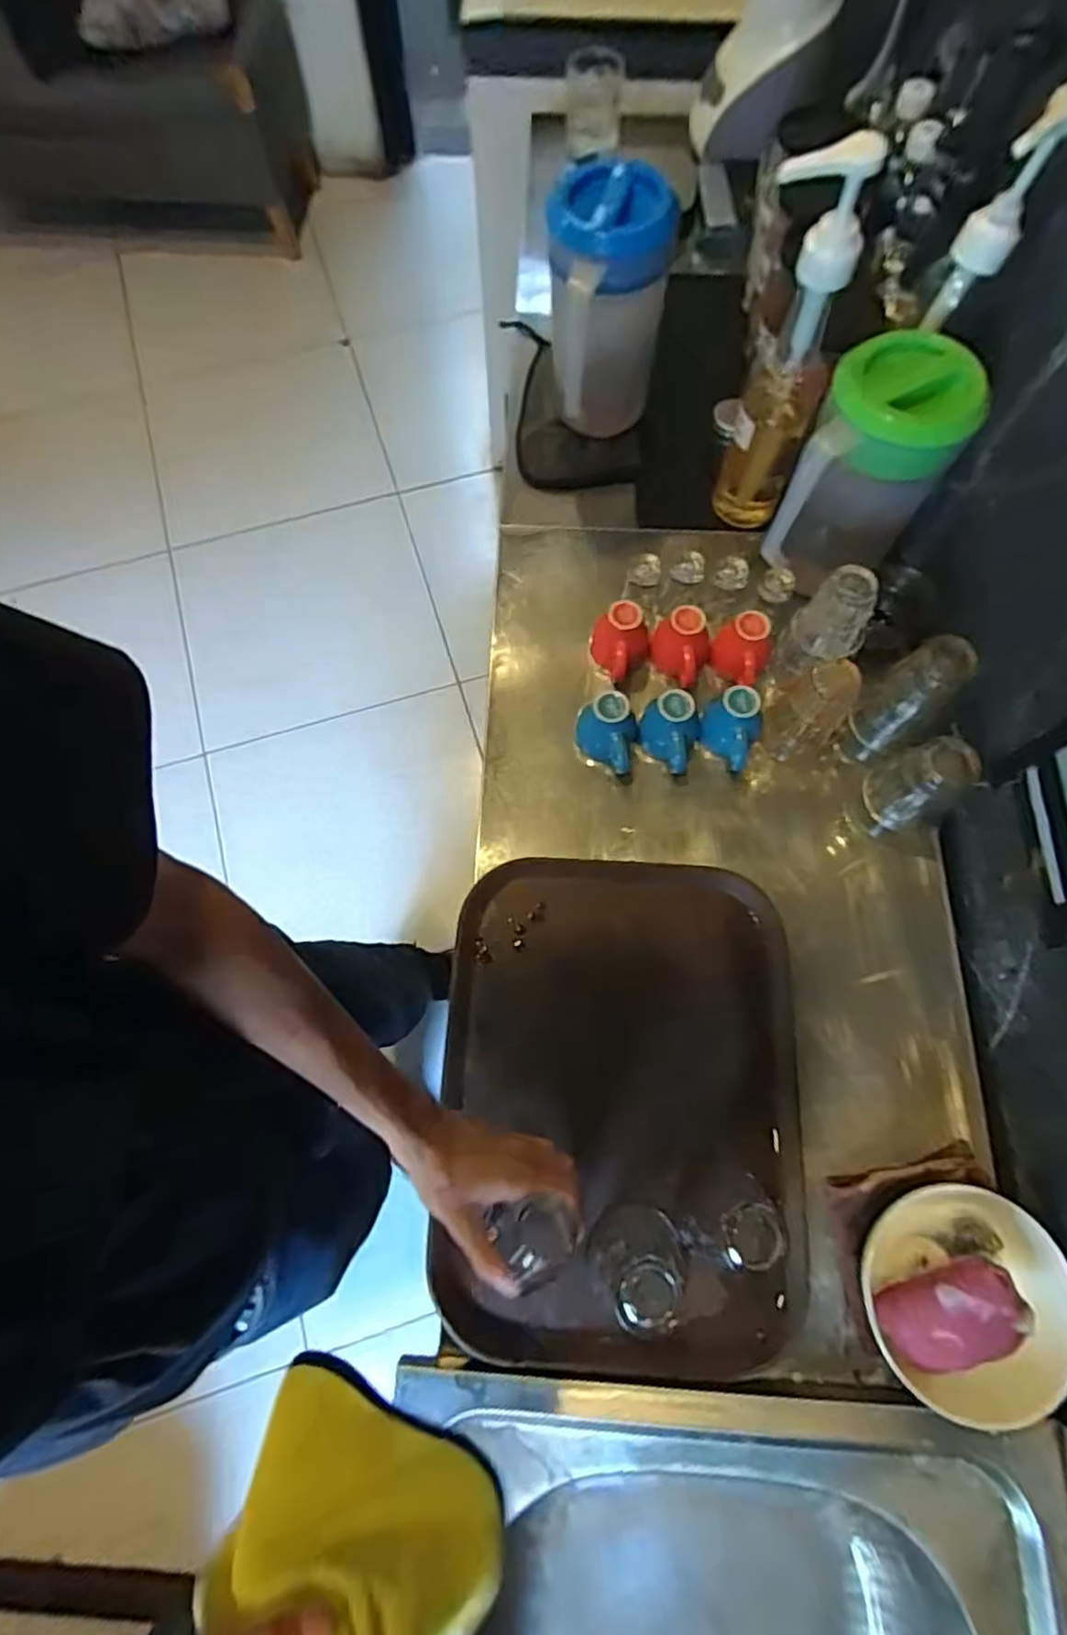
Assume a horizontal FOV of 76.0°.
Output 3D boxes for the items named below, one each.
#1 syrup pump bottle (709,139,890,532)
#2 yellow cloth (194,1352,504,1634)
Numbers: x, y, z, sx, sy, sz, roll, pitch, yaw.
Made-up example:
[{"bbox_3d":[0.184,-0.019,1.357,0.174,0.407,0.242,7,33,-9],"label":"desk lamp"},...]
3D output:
[{"bbox_3d":[0.242,-0.440,0.666,0.095,0.350,0.065,20,72,8],"label":"syrup pump bottle"},{"bbox_3d":[-0.074,0.339,0.304,0.131,0.153,0.035,30,97,-3],"label":"yellow cloth"}]

